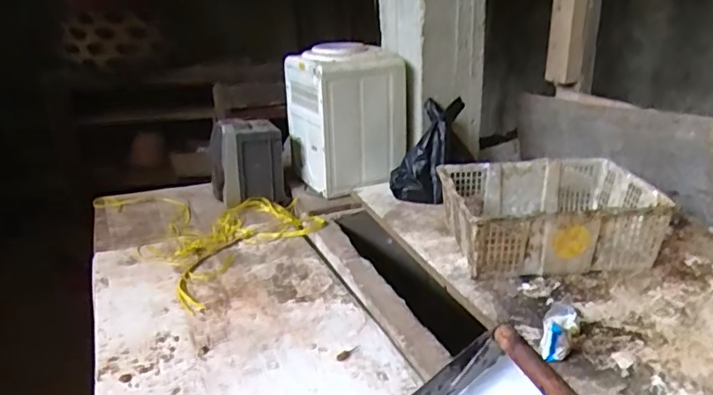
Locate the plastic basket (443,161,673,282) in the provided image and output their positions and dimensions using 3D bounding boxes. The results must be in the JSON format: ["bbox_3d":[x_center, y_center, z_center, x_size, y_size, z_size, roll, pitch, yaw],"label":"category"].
[{"bbox_3d":[0.464,0.047,1.363,0.464,0.190,0.344,-5,19,-3],"label":"plastic basket"}]

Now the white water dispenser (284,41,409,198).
[{"bbox_3d":[-0.034,-0.269,1.827,0.316,0.424,0.307,-11,24,-22],"label":"white water dispenser"}]

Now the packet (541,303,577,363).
[{"bbox_3d":[0.372,0.245,1.008,0.061,0.060,0.136,5,21,22],"label":"packet"}]

